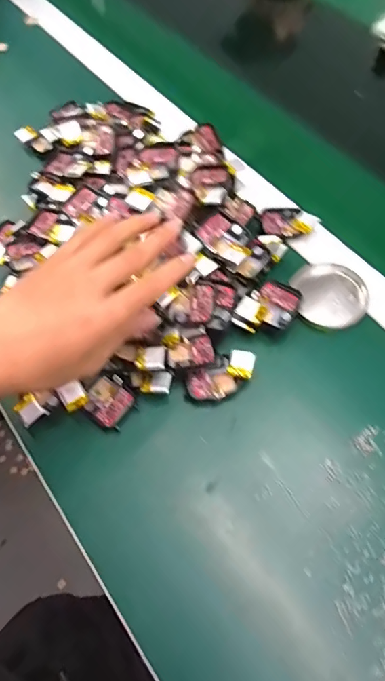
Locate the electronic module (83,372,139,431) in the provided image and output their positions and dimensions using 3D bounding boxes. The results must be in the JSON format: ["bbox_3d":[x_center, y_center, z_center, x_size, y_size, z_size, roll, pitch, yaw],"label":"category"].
[{"bbox_3d":[-0.068,0.048,0.373,0.042,0.011,0.035,39,70,21],"label":"electronic module"}]

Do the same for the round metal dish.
[{"bbox_3d":[0.122,-0.041,0.408,0.062,0.010,0.065,-1,61,2],"label":"round metal dish"}]

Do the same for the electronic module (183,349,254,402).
[{"bbox_3d":[0.024,0.029,0.376,0.057,0.016,0.030,-30,64,-13],"label":"electronic module"}]

